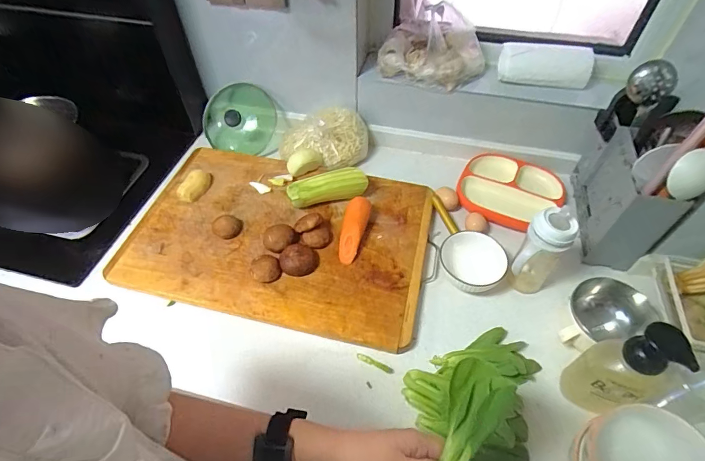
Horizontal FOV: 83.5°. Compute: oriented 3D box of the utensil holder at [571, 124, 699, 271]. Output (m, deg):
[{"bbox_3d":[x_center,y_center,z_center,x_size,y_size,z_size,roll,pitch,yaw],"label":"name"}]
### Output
[{"bbox_3d":[0.493,-0.073,0.726,0.087,0.179,0.232,11,53,10],"label":"utensil holder"}]

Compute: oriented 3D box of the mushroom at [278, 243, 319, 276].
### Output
[{"bbox_3d":[-0.094,0.051,0.699,0.067,0.026,0.056,-10,52,-7],"label":"mushroom"}]

